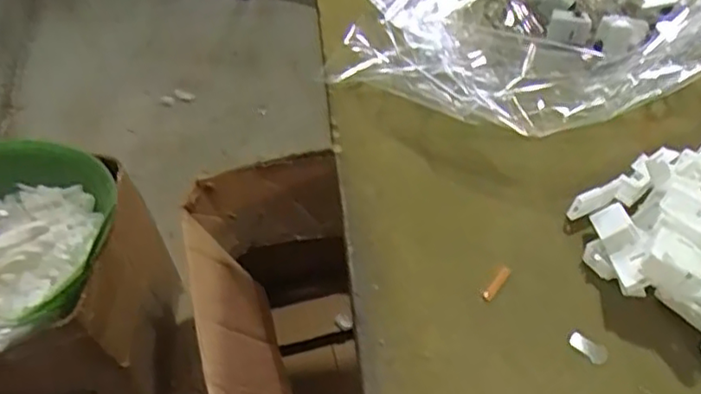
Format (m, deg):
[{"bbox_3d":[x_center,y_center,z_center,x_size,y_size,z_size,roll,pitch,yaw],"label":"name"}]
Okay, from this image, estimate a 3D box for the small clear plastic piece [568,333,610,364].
[{"bbox_3d":[0.111,0.069,0.305,0.010,0.004,0.018,-37,55,-26],"label":"small clear plastic piece"}]

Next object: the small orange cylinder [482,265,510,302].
[{"bbox_3d":[0.074,0.043,0.330,0.006,0.004,0.023,30,57,28],"label":"small orange cylinder"}]

